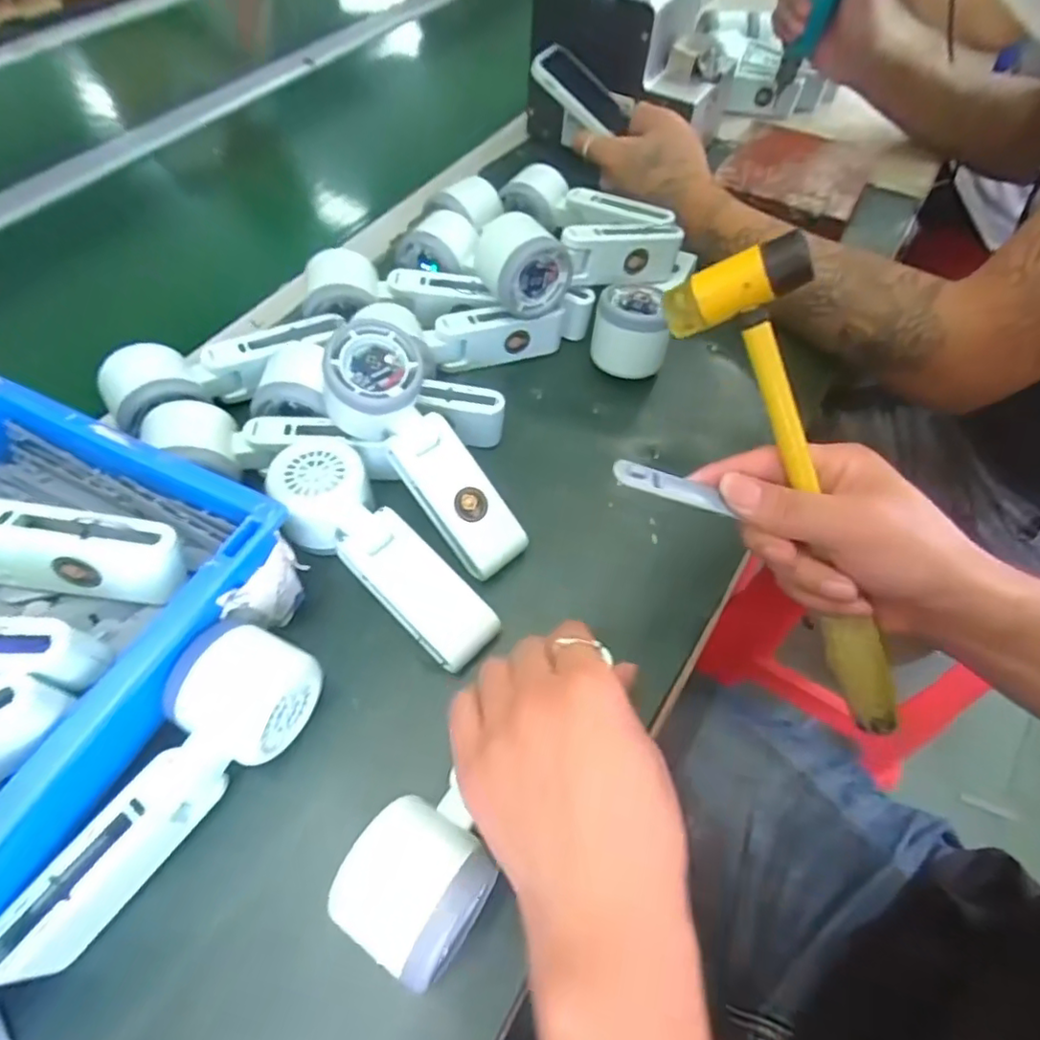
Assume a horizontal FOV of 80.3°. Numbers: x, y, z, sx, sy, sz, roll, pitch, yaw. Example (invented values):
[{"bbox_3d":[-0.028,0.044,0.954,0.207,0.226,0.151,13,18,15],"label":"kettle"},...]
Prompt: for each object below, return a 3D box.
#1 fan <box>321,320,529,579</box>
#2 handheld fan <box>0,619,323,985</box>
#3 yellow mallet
[{"bbox_3d":[-0.061,-0.040,0.385,0.053,0.046,0.166,-38,97,-25],"label":"fan"},{"bbox_3d":[-0.167,0.130,0.296,0.059,0.047,0.164,26,60,15],"label":"handheld fan"},{"bbox_3d":[0.142,0.001,0.308,0.036,0.044,0.262,-30,106,-21],"label":"yellow mallet"}]

